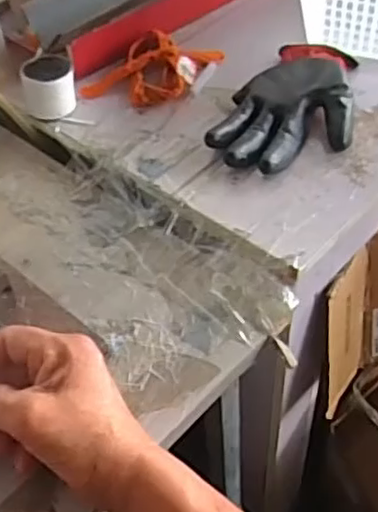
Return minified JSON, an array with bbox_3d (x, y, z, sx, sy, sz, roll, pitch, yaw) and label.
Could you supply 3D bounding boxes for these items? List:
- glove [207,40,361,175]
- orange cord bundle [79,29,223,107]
[{"bbox_3d":[0.106,-0.151,0.646,0.116,0.026,0.206,15,51,17],"label":"glove"},{"bbox_3d":[-0.038,-0.198,0.691,0.100,0.027,0.116,24,54,23],"label":"orange cord bundle"}]

